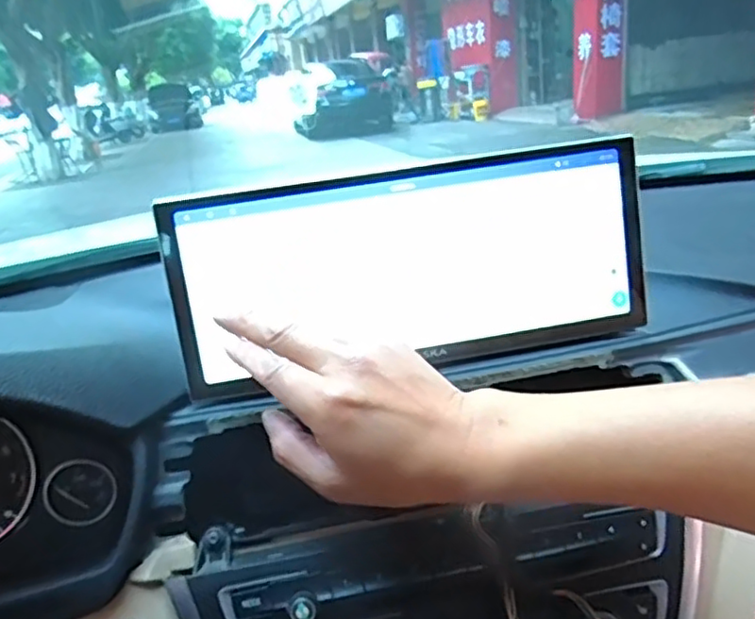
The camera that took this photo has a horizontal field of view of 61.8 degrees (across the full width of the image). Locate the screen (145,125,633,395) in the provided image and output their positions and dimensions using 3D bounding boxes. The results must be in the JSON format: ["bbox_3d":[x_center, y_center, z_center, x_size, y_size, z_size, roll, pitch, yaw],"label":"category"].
[{"bbox_3d":[0.024,-0.030,0.428,0.317,0.140,0.011,-11,8,-5],"label":"screen"}]

